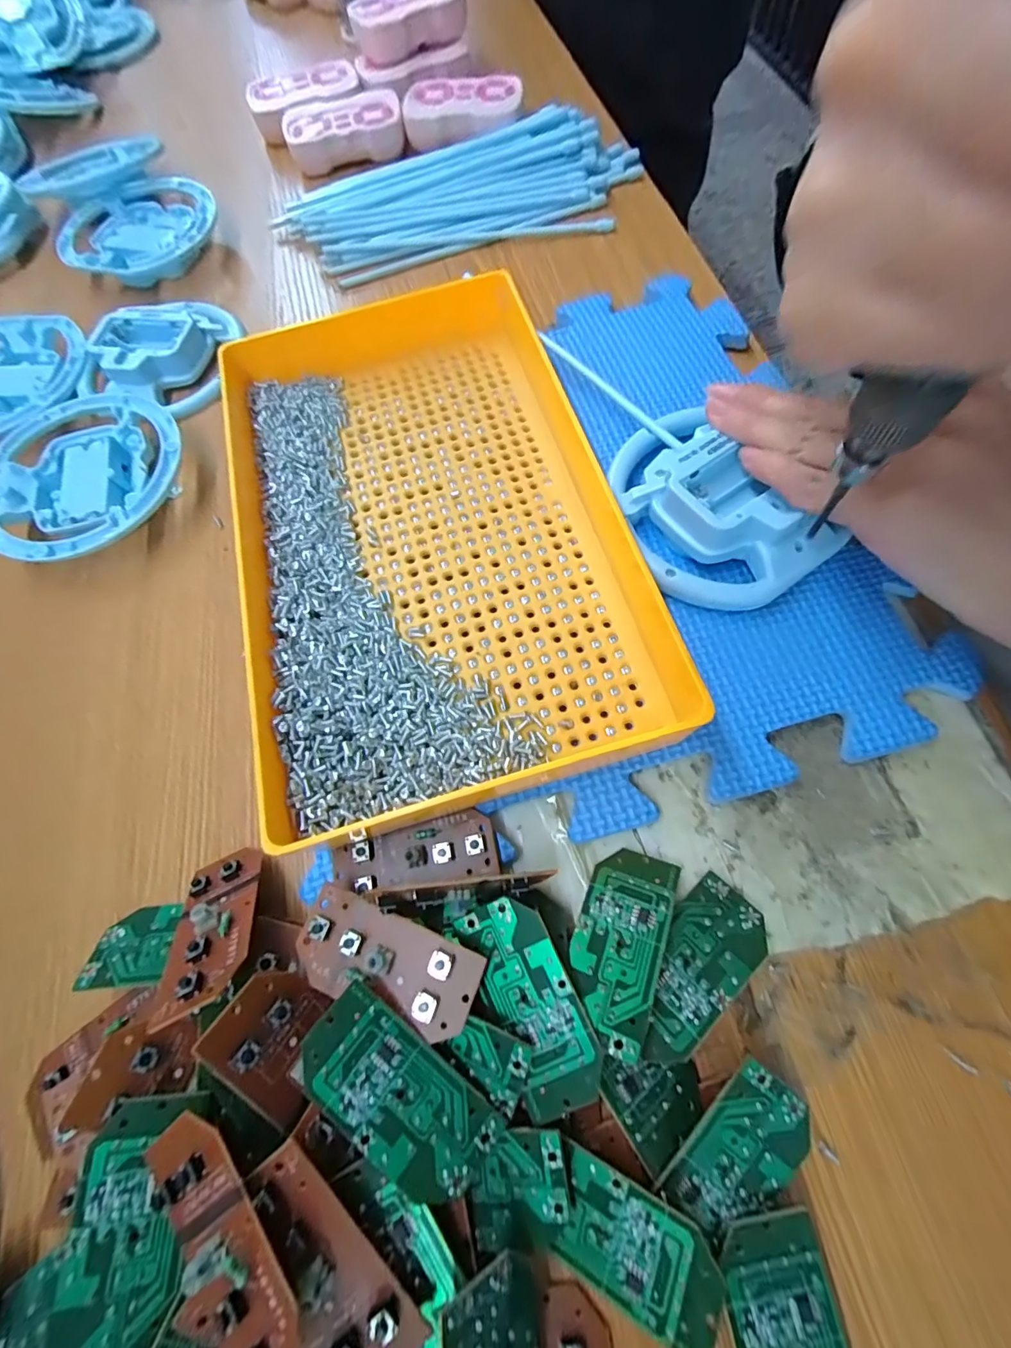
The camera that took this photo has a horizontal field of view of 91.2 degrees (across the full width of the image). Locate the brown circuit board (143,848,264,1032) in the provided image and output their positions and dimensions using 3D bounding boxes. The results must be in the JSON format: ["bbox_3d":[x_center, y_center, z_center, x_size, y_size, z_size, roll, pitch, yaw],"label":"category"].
[{"bbox_3d":[-0.101,0.082,0.169,0.028,0.008,0.061,-21,30,-6],"label":"brown circuit board"}]

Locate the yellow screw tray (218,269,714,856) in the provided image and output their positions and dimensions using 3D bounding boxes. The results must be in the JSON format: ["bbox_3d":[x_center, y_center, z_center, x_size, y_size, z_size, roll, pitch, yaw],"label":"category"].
[{"bbox_3d":[-0.035,-0.068,0.219,0.158,0.035,0.250,-16,69,-3],"label":"yellow screw tray"}]

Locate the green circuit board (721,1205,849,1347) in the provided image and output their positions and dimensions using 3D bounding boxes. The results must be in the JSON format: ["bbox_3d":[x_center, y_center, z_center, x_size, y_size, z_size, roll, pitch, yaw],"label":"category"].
[{"bbox_3d":[0.077,0.180,0.130,0.029,0.007,0.060,-14,69,-2],"label":"green circuit board"}]

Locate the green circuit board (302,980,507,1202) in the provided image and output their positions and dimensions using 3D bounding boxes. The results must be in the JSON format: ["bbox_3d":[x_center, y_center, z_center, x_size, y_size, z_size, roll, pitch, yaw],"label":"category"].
[{"bbox_3d":[-0.031,0.121,0.142,0.059,0.011,0.028,33,74,14],"label":"green circuit board"}]

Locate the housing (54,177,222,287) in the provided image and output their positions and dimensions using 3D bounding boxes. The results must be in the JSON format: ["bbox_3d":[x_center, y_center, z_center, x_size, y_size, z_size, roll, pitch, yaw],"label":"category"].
[{"bbox_3d":[-0.250,-0.302,0.343,0.102,0.020,0.086,-22,69,-5],"label":"housing"}]

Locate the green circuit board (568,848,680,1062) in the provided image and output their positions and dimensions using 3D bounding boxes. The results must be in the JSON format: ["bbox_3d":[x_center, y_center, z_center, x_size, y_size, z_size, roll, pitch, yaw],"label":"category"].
[{"bbox_3d":[0.038,0.088,0.166,0.028,0.004,0.059,11,53,25],"label":"green circuit board"}]

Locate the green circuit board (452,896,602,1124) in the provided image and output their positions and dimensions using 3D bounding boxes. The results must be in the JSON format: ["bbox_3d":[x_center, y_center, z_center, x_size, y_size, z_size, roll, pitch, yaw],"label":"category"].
[{"bbox_3d":[0.007,0.102,0.154,0.027,0.005,0.060,-25,70,-7],"label":"green circuit board"}]

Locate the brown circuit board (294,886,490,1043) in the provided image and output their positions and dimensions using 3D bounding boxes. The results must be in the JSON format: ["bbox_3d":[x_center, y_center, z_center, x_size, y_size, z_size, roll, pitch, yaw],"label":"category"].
[{"bbox_3d":[-0.039,0.091,0.156,0.060,0.007,0.028,19,71,9],"label":"brown circuit board"}]

